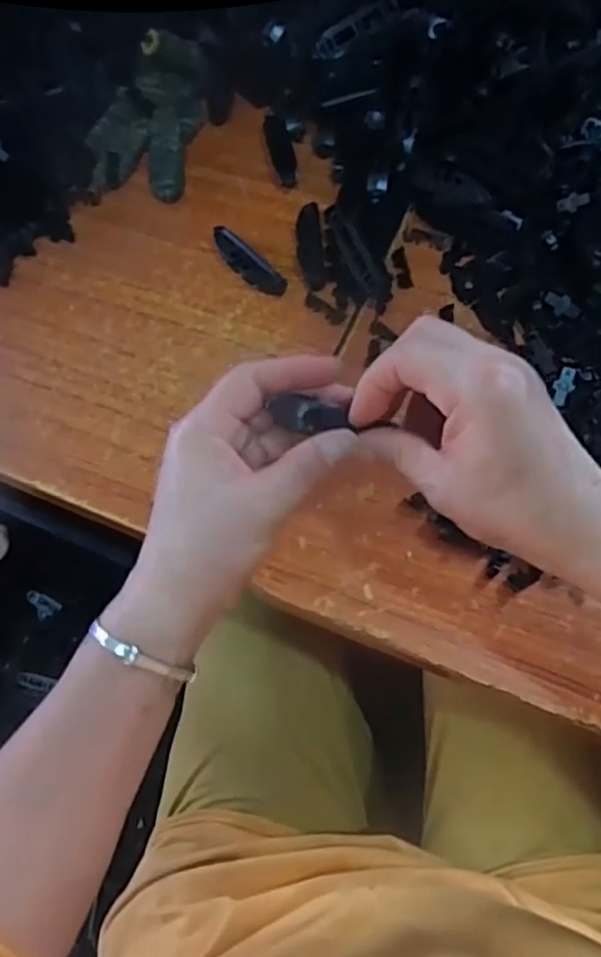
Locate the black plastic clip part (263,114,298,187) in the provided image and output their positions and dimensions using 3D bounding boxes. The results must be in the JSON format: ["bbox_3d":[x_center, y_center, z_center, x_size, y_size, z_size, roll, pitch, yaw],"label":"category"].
[{"bbox_3d":[-0.017,-0.275,0.553,0.020,0.016,0.069,-11,67,-2],"label":"black plastic clip part"}]

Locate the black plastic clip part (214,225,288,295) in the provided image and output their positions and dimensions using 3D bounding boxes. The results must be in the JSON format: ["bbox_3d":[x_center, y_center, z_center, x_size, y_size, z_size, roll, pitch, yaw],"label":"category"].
[{"bbox_3d":[-0.041,-0.169,0.511,0.075,0.020,0.019,41,74,18],"label":"black plastic clip part"}]

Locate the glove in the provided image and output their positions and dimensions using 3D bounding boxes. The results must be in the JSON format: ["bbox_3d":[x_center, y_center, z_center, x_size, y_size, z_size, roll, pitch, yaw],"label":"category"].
[{"bbox_3d":[-0.133,-0.316,0.566,0.087,0.044,0.157,7,67,6],"label":"glove"}]

